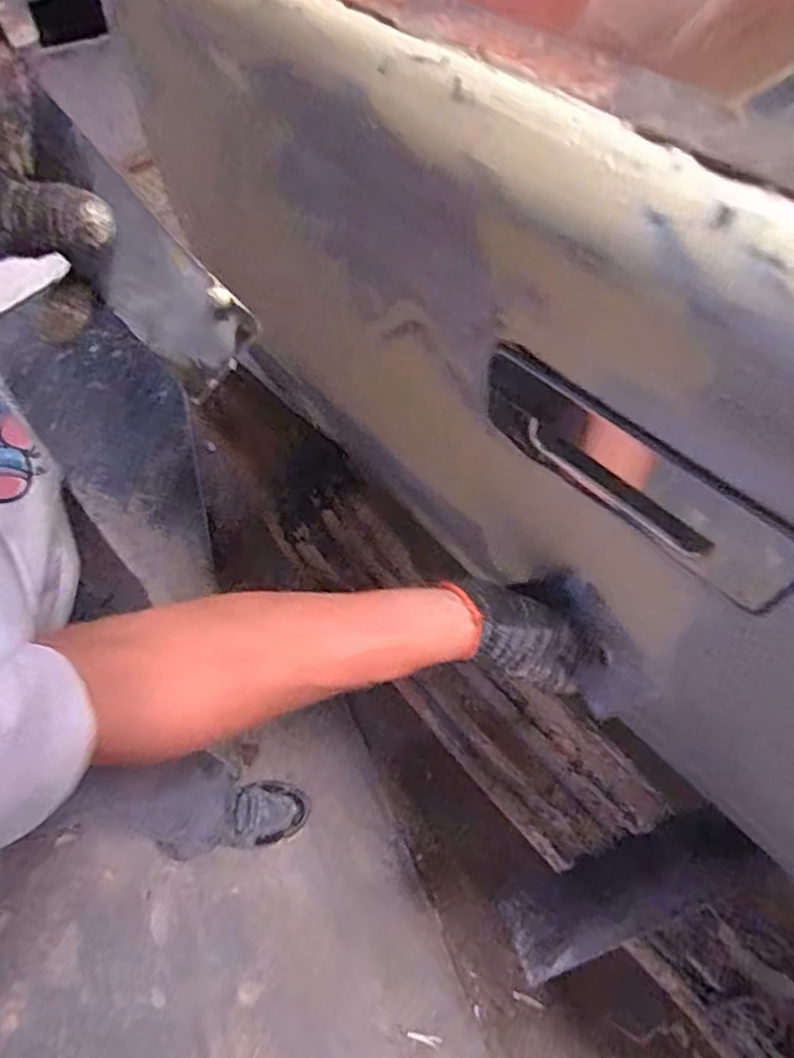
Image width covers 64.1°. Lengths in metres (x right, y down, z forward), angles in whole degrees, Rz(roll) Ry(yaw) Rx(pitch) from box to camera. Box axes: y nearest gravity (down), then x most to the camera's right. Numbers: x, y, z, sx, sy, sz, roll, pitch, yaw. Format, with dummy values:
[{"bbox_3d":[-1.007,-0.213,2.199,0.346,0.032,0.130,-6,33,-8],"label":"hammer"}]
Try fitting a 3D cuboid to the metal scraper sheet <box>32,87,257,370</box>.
[{"bbox_3d":[-0.119,-0.120,0.288,0.115,0.062,0.006,48,44,-17],"label":"metal scraper sheet"}]

